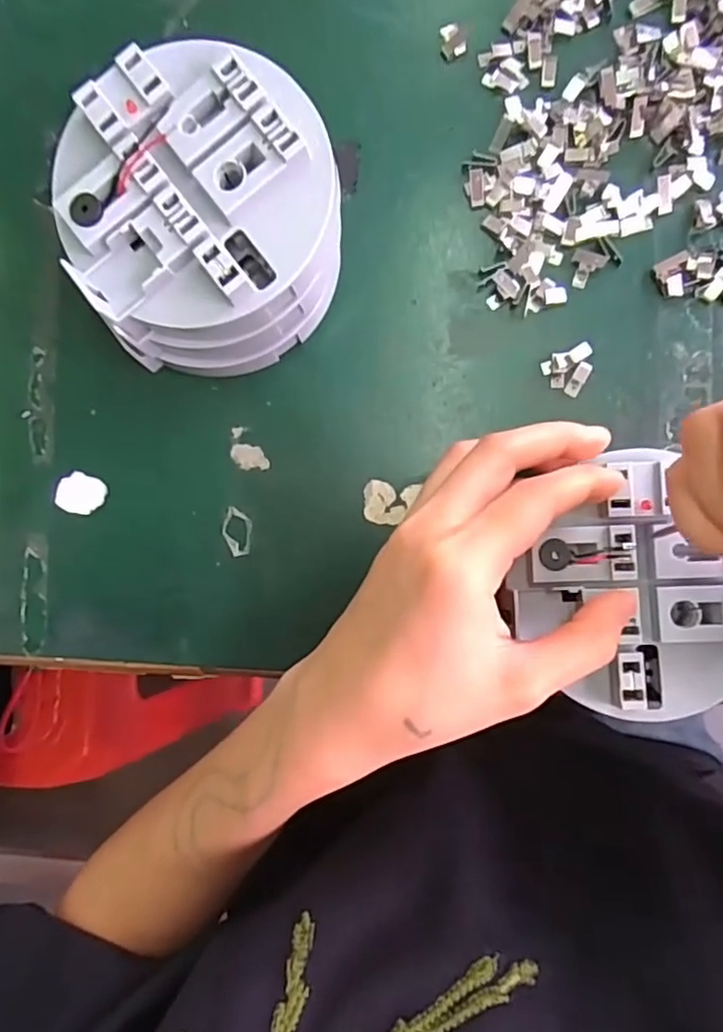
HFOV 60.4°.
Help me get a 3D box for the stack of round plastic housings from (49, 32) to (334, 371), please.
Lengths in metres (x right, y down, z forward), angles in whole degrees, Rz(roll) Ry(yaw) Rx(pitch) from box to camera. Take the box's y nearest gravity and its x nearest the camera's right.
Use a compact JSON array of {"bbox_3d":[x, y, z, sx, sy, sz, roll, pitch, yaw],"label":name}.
[{"bbox_3d":[-0.058,-0.113,0.245,0.100,0.057,0.103,-4,87,3],"label":"stack of round plastic housings"}]

